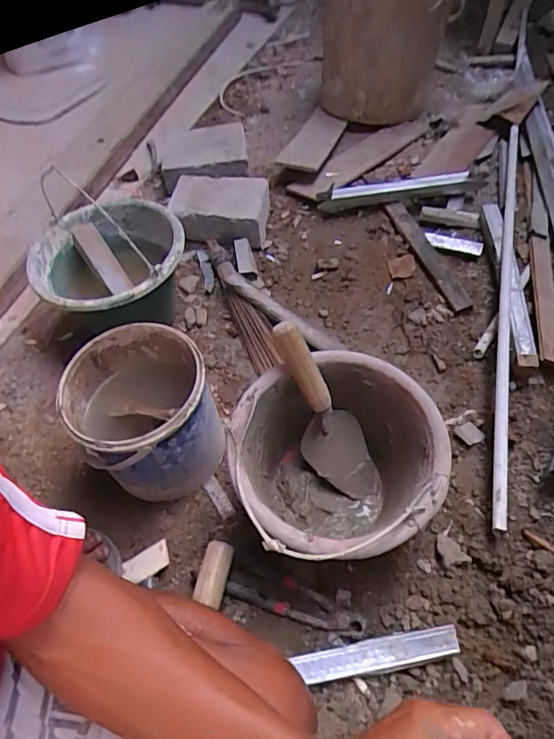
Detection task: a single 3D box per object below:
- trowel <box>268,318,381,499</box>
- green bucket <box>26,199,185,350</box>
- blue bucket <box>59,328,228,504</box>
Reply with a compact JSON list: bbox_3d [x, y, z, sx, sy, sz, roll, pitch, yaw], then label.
[{"bbox_3d":[0.065,0.057,0.670,0.080,0.273,0.080,14,49,44],"label":"trowel"},{"bbox_3d":[-0.275,-0.138,0.890,0.246,0.204,0.238,-2,54,2],"label":"green bucket"},{"bbox_3d":[-0.181,0.062,0.692,0.173,0.174,0.180,-2,54,2],"label":"blue bucket"}]

